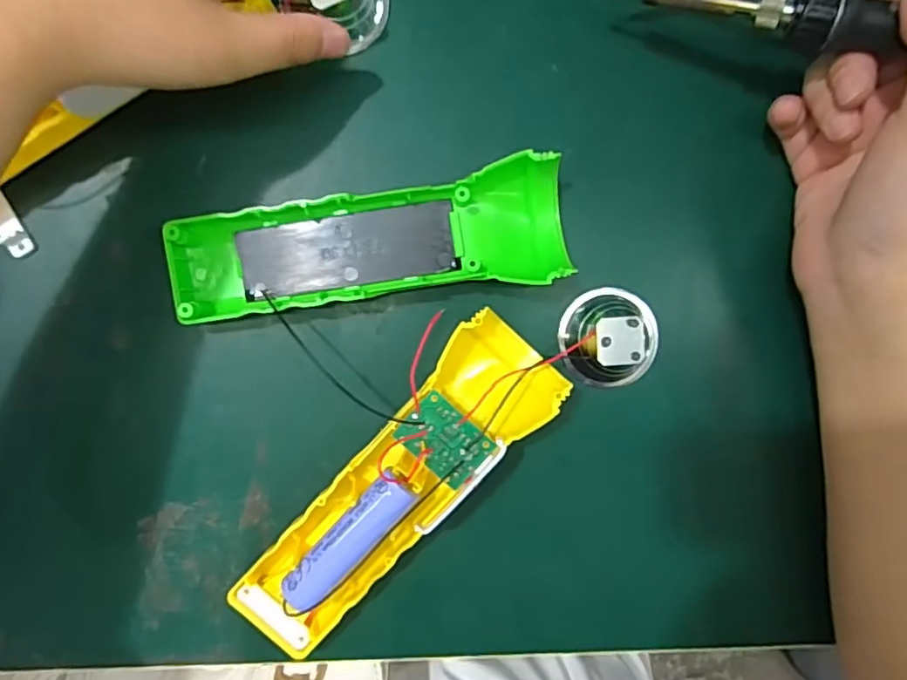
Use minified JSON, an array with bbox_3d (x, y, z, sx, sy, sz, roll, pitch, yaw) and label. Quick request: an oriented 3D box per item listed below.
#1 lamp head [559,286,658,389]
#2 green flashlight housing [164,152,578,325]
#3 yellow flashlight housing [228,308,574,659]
[{"bbox_3d":[0.069,-0.001,0.260,0.040,0.023,0.043,0,91,-3],"label":"lamp head"},{"bbox_3d":[-0.034,-0.039,0.255,0.162,0.024,0.047,-10,94,-3],"label":"green flashlight housing"},{"bbox_3d":[-0.024,0.063,0.254,0.046,0.033,0.161,43,89,-3],"label":"yellow flashlight housing"}]

